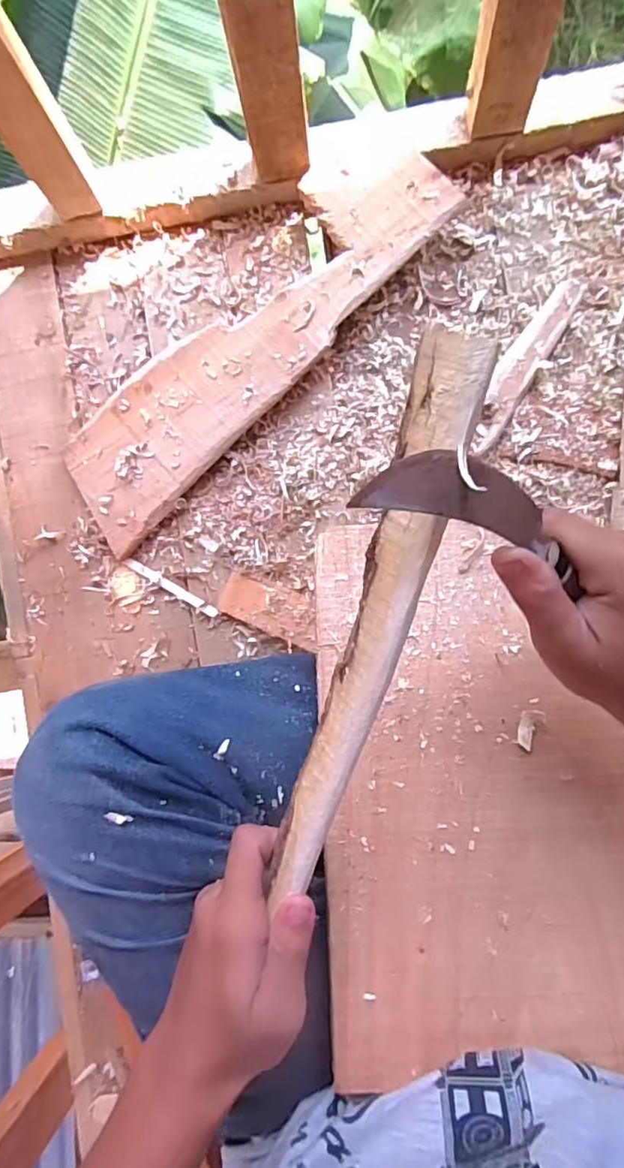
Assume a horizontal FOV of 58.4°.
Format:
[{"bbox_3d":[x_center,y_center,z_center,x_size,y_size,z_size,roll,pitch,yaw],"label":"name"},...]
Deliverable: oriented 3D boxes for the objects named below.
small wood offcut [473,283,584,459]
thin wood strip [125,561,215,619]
[{"bbox_3d":[0.197,-0.208,0.523,0.035,0.016,0.176,31,90,7],"label":"small wood offcut"},{"bbox_3d":[-0.141,0.004,0.556,0.106,0.007,0.009,30,90,7],"label":"thin wood strip"}]

